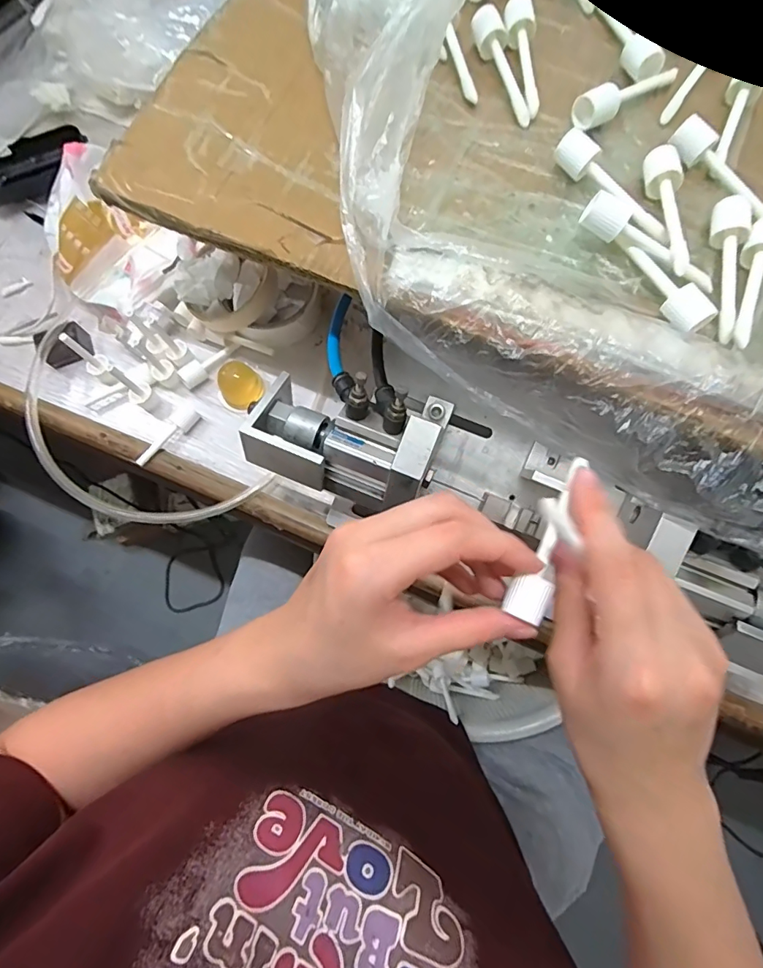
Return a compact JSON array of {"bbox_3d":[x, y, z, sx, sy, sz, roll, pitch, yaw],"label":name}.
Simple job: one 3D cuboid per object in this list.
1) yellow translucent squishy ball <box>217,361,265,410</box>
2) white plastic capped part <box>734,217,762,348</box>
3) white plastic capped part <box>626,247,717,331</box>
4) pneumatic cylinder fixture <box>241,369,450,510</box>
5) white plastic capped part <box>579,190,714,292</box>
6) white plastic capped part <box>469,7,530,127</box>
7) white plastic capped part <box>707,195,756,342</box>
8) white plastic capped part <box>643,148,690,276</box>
[{"bbox_3d":[-0.120,-0.084,0.402,0.034,0.032,0.030,-30,77,-4],"label":"yellow translucent squishy ball"},{"bbox_3d":[0.200,-0.108,0.257,0.017,0.013,0.085,23,79,8],"label":"white plastic capped part"},{"bbox_3d":[0.151,-0.105,0.252,0.015,0.016,0.057,-26,77,-3],"label":"white plastic capped part"},{"bbox_3d":[-0.025,-0.039,0.320,0.131,0.061,0.084,15,78,6],"label":"pneumatic cylinder fixture"},{"bbox_3d":[0.146,-0.128,0.256,0.082,0.015,0.018,28,75,-7],"label":"white plastic capped part"},{"bbox_3d":[0.076,-0.262,0.297,0.017,0.017,0.081,-17,77,-1],"label":"white plastic capped part"},{"bbox_3d":[0.187,-0.118,0.258,0.019,0.016,0.082,15,78,6],"label":"white plastic capped part"},{"bbox_3d":[0.162,-0.151,0.266,0.018,0.016,0.083,-4,77,2],"label":"white plastic capped part"}]

